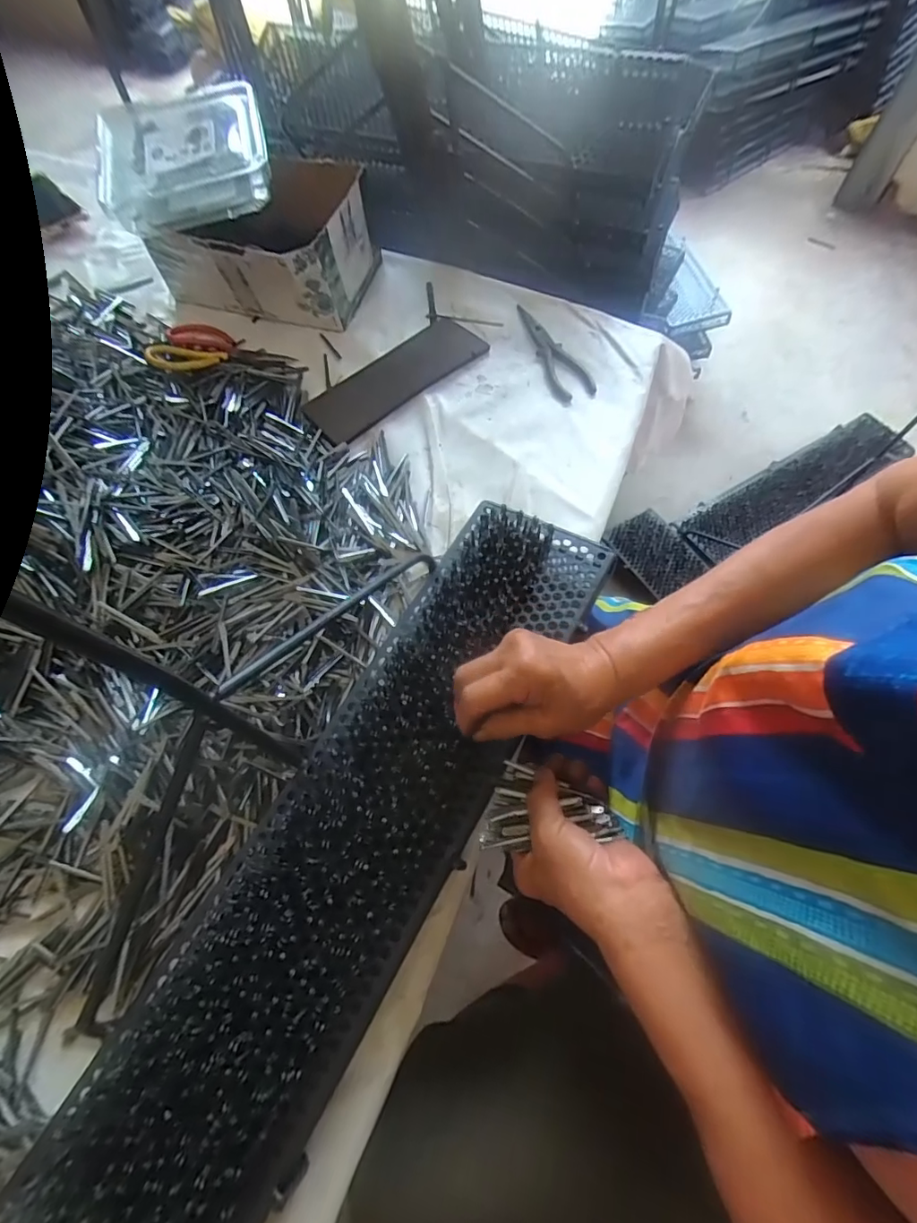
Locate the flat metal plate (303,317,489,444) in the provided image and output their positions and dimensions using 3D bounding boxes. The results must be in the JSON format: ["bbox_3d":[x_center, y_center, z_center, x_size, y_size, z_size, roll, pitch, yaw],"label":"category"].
[{"bbox_3d":[-0.083,-0.315,0.691,0.252,0.005,0.099,-39,70,-16],"label":"flat metal plate"}]

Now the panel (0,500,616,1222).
[{"bbox_3d":[-0.073,0.159,0.422,0.171,0.084,0.593,26,67,12],"label":"panel"}]

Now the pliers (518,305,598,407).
[{"bbox_3d":[0.129,-0.354,0.706,0.056,0.007,0.188,-16,65,-7],"label":"pliers"}]

